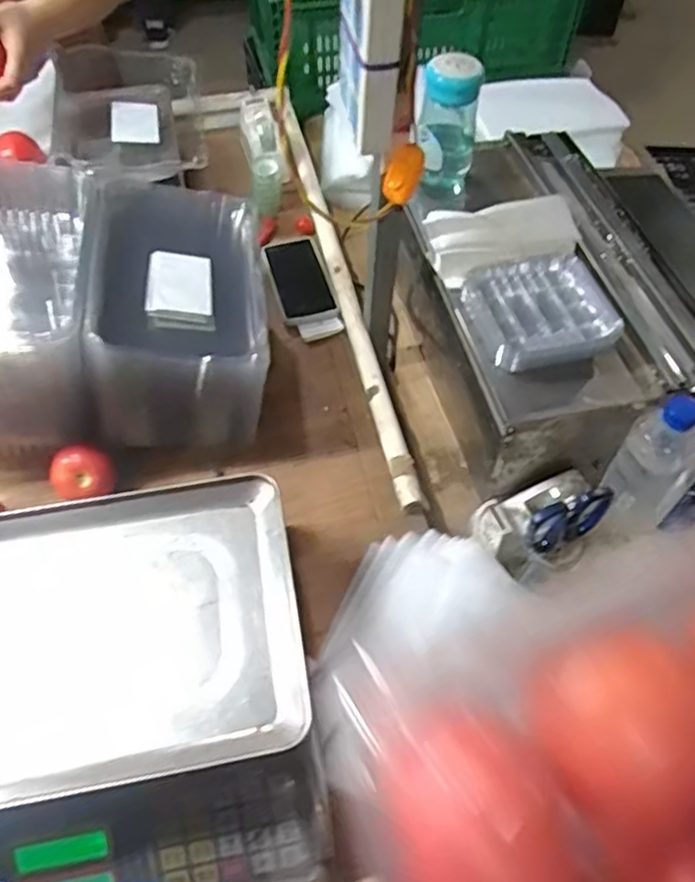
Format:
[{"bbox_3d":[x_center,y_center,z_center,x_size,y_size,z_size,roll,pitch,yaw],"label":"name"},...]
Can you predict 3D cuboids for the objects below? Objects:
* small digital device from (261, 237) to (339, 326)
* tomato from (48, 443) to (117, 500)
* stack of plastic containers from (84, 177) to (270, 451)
[{"bbox_3d":[-0.071,-0.236,0.935,0.078,0.014,0.174,-12,56,-8],"label":"small digital device"},{"bbox_3d":[-0.291,0.041,0.737,0.063,0.060,0.058,-12,56,-8],"label":"tomato"},{"bbox_3d":[-0.189,-0.148,0.781,0.195,0.174,0.278,-3,56,-2],"label":"stack of plastic containers"}]

